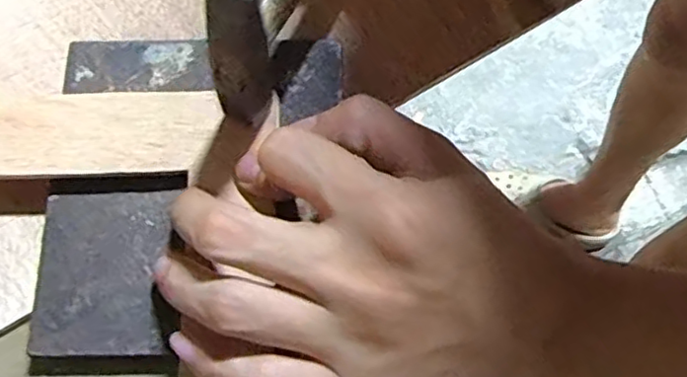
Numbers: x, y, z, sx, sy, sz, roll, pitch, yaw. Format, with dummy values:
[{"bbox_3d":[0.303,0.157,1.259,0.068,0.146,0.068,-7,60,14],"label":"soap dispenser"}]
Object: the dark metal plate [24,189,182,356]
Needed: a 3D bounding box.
[{"bbox_3d":[-0.089,0.032,0.247,0.050,0.011,0.061,-1,71,2],"label":"dark metal plate"}]

